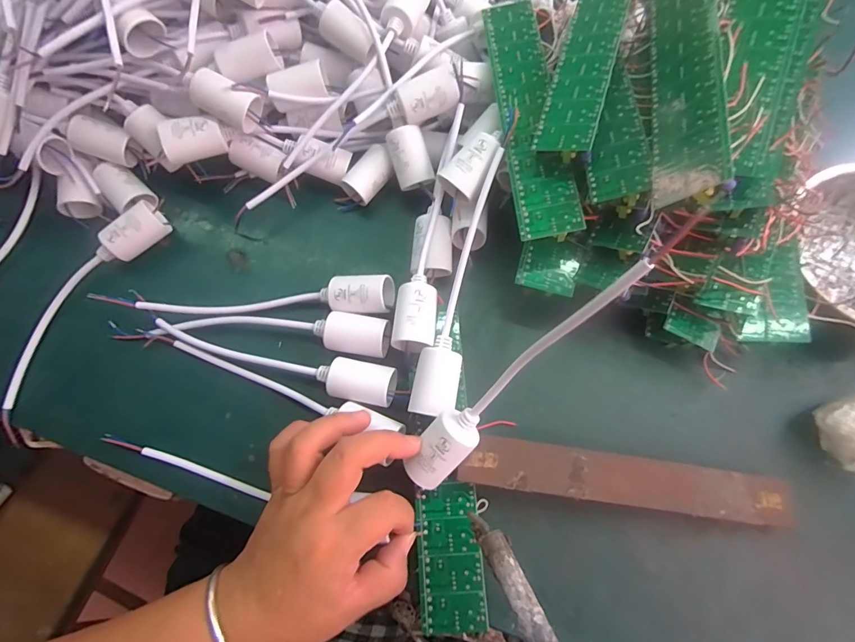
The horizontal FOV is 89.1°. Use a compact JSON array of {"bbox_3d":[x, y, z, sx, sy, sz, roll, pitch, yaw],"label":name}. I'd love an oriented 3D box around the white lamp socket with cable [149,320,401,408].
[{"bbox_3d":[-0.112,0.030,0.306,0.181,0.029,0.027,11,73,5],"label":"white lamp socket with cable"}]

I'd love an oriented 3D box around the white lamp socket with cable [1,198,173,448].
[{"bbox_3d":[-0.265,-0.010,0.320,0.049,0.025,0.202,24,74,8],"label":"white lamp socket with cable"}]

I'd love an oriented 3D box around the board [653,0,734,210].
[{"bbox_3d":[0.152,-0.154,0.255,0.004,0.038,0.193,23,67,-31],"label":"board"}]

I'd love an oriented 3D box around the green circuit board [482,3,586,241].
[{"bbox_3d":[0.069,-0.146,0.298,0.036,0.011,0.193,-5,72,0],"label":"green circuit board"}]

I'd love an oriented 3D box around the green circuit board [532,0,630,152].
[{"bbox_3d":[0.112,-0.192,0.292,0.035,0.004,0.195,12,71,23],"label":"green circuit board"}]

